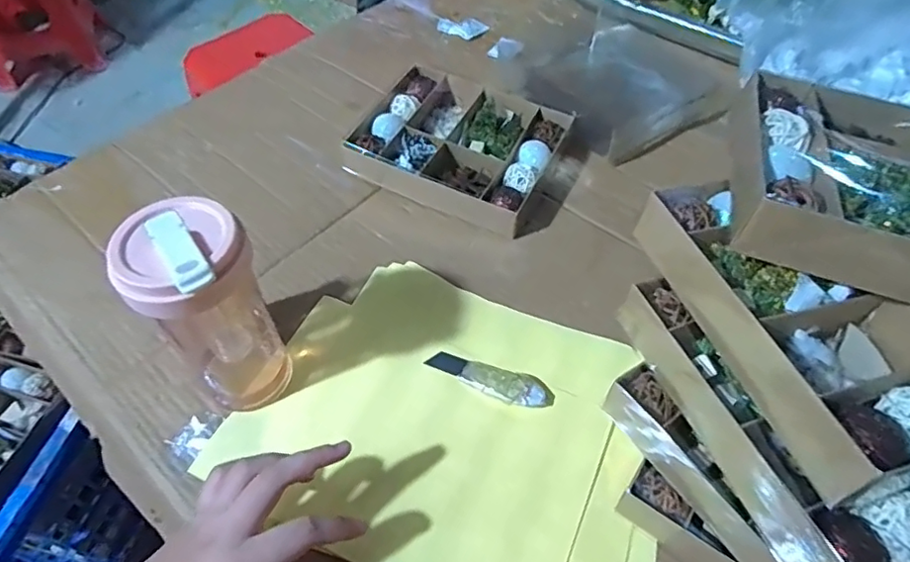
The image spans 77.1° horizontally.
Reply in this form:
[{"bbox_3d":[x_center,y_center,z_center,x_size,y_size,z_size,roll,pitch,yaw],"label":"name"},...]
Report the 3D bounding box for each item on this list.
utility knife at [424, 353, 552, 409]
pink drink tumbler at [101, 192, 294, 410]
[{"bbox_3d":[0.028,0.083,0.479,0.108,0.007,0.028,14,54,12],"label":"utility knife"},{"bbox_3d":[-0.178,0.025,0.427,0.082,0.176,0.091,-31,58,-20],"label":"pink drink tumbler"}]

